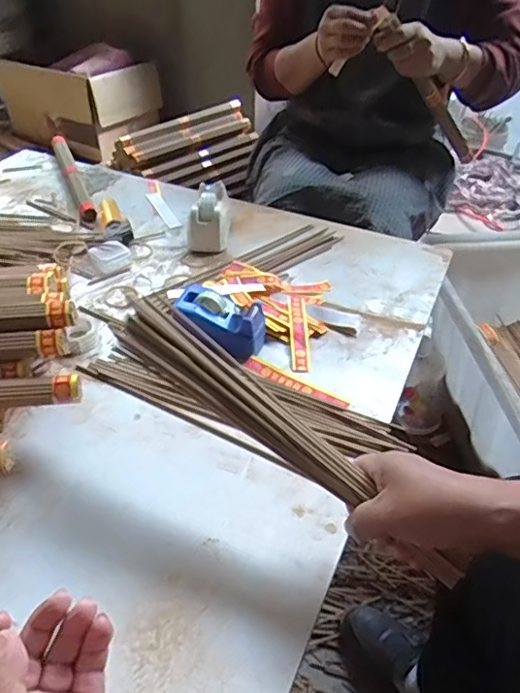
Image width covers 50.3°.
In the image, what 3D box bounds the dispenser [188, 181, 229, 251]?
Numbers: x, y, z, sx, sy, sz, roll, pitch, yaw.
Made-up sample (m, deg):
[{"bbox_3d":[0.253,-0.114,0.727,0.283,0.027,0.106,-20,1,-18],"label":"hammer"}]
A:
[{"bbox_3d":[-0.076,-0.196,0.797,0.058,0.081,0.108,0,42,-2],"label":"dispenser"}]

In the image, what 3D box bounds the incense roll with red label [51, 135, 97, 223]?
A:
[{"bbox_3d":[-0.318,-0.291,0.938,0.025,0.025,0.306,-15,44,-19],"label":"incense roll with red label"}]

